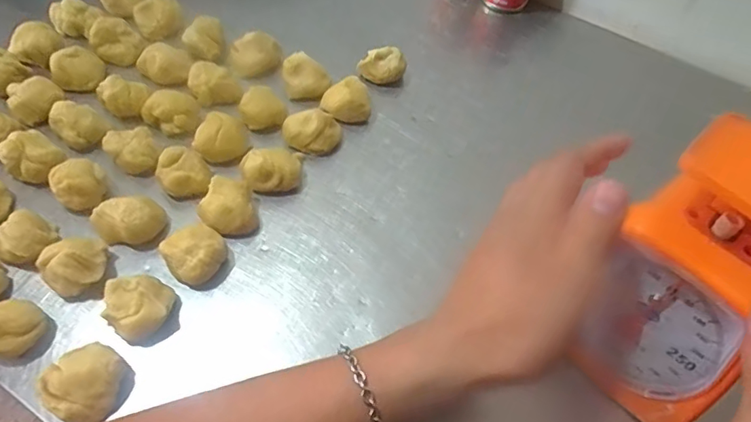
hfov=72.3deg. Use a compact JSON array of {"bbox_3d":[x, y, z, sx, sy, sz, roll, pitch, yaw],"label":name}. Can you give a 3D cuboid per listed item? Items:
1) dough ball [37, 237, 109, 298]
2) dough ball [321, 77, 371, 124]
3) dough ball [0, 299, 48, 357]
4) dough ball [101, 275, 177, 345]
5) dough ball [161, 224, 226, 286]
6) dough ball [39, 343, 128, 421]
[{"bbox_3d":[-0.202,0.038,0.343,0.038,0.031,0.033,-13,56,-15],"label":"dough ball"},{"bbox_3d":[-0.026,-0.096,0.456,0.040,0.030,0.032,-13,56,-15],"label":"dough ball"},{"bbox_3d":[-0.228,0.073,0.320,0.032,0.030,0.036,25,55,12],"label":"dough ball"},{"bbox_3d":[-0.153,0.061,0.334,0.037,0.025,0.039,3,54,-4],"label":"dough ball"},{"bbox_3d":[-0.124,0.032,0.359,0.039,0.032,0.035,-20,58,-19],"label":"dough ball"},{"bbox_3d":[-0.171,0.103,0.305,0.040,0.027,0.042,3,54,-4],"label":"dough ball"}]

